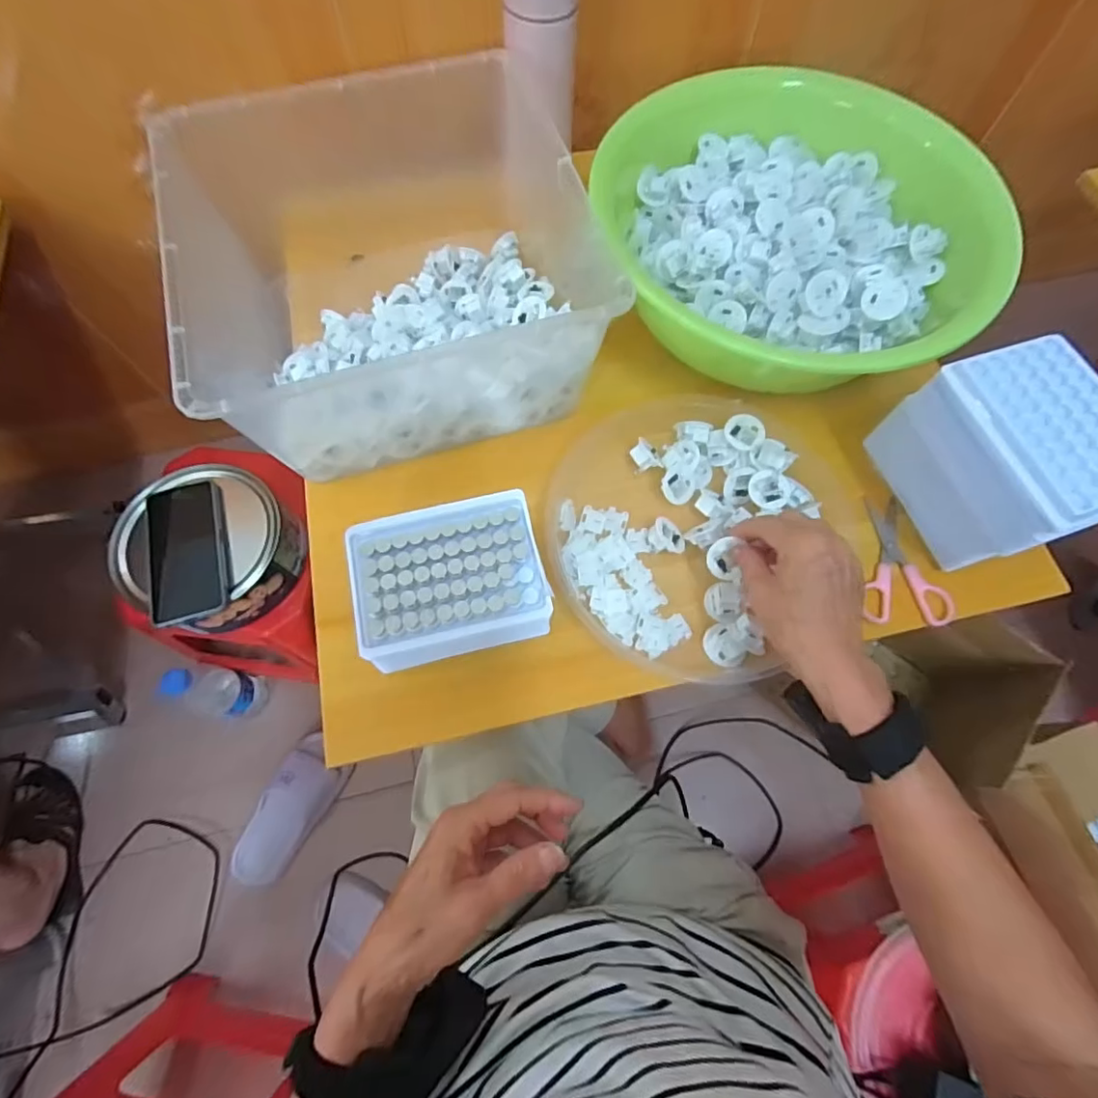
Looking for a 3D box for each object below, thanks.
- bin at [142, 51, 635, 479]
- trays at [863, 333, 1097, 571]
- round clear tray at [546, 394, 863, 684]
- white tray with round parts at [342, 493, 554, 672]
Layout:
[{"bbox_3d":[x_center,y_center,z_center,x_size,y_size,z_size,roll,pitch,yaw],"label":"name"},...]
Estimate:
[{"bbox_3d":[-0.136,-0.254,0.485,0.314,0.148,0.340,-20,71,-8],"label":"bin"},{"bbox_3d":[0.330,-0.062,0.417,0.089,0.129,0.130,-18,71,-7],"label":"trays"},{"bbox_3d":[0.114,-0.026,0.458,0.217,0.047,0.238,-1,72,5],"label":"round clear tray"},{"bbox_3d":[-0.069,0.026,0.408,0.129,0.057,0.110,-14,70,-6],"label":"white tray with round parts"}]

